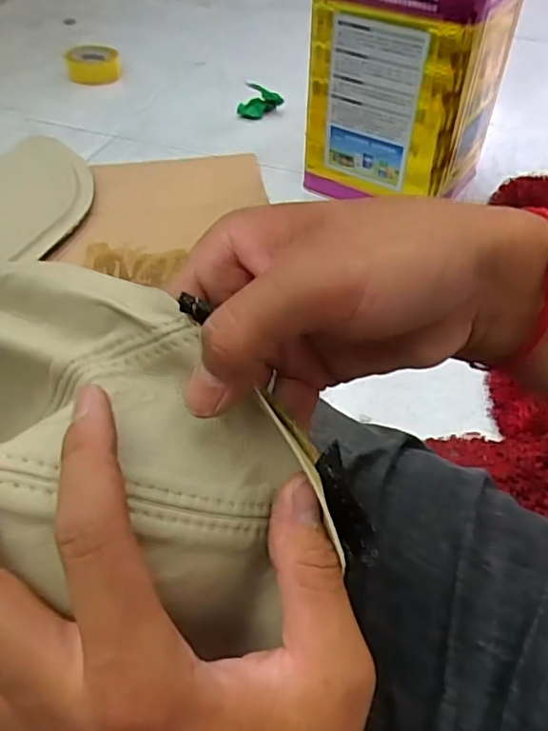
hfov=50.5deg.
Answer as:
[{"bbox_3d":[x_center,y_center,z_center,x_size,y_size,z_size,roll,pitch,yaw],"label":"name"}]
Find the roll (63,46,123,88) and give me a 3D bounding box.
[{"bbox_3d":[-0.397,-0.659,1.271,0.117,0.050,0.133,-13,49,-11],"label":"roll"}]

